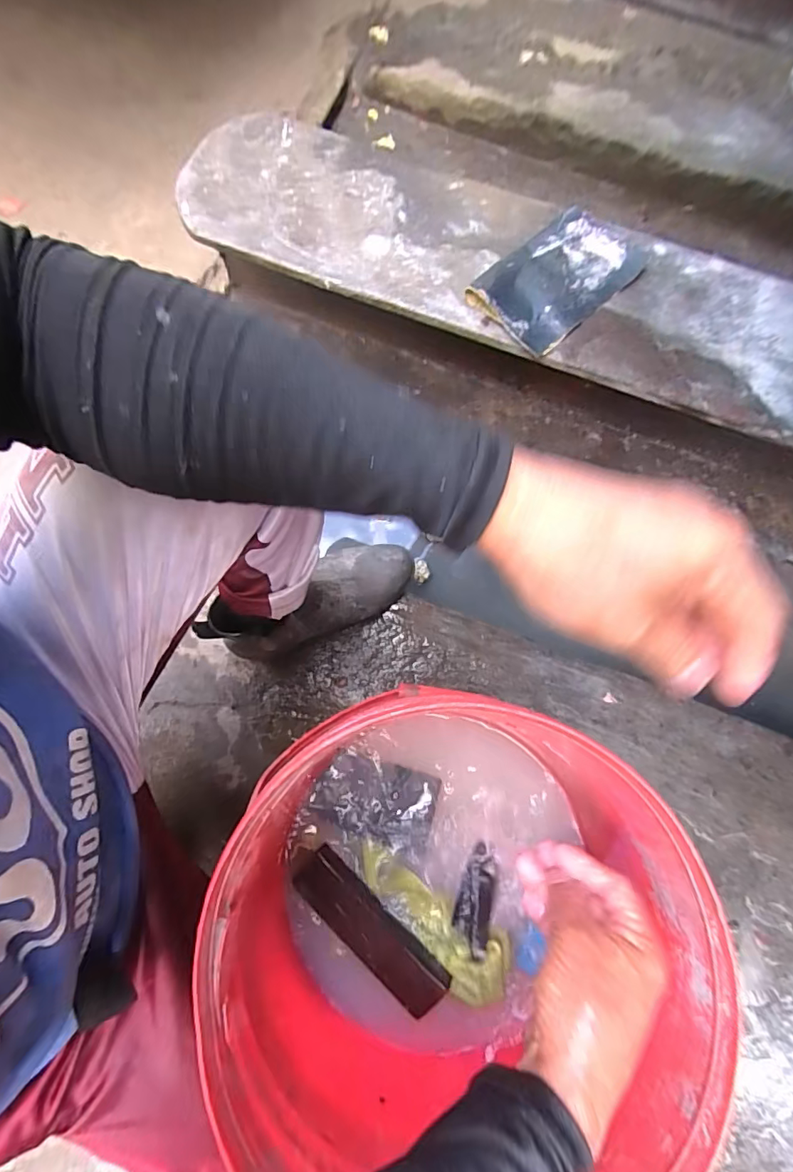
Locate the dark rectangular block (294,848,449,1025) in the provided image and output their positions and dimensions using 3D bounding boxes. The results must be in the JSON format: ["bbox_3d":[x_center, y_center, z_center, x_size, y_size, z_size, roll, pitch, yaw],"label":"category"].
[{"bbox_3d":[-0.025,0.300,0.436,0.155,0.024,0.045,41,77,10],"label":"dark rectangular block"}]

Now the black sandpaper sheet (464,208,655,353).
[{"bbox_3d":[0.110,-0.208,0.333,0.119,0.005,0.068,-42,82,-14],"label":"black sandpaper sheet"}]

